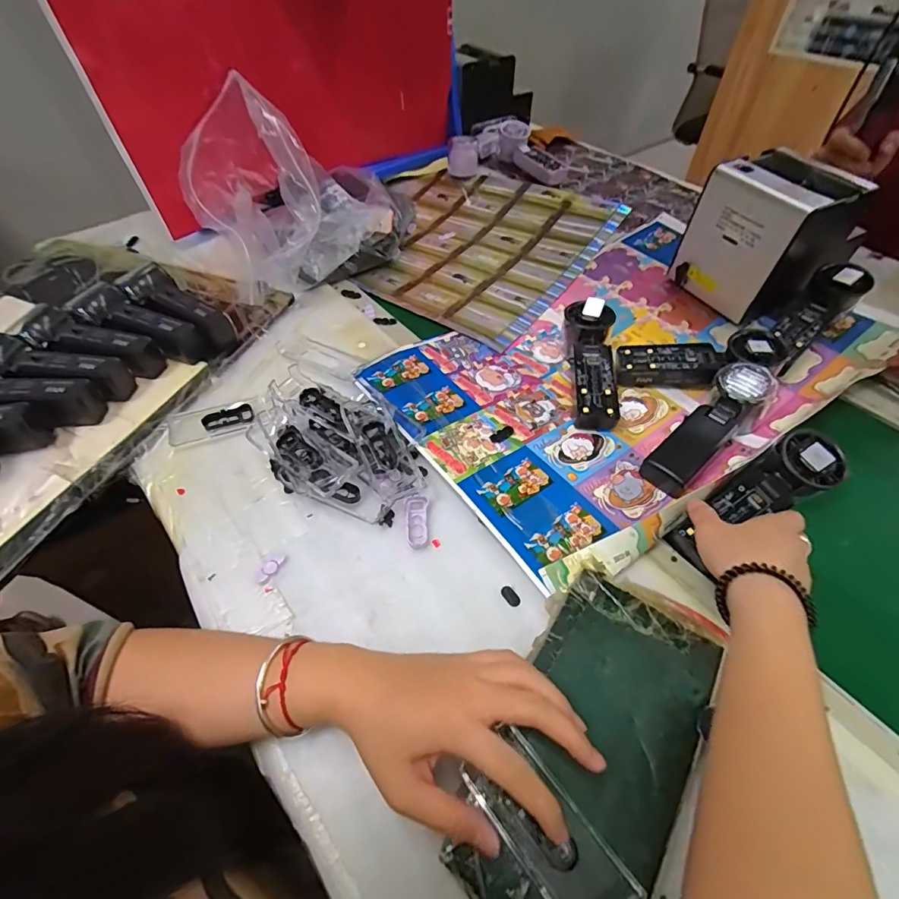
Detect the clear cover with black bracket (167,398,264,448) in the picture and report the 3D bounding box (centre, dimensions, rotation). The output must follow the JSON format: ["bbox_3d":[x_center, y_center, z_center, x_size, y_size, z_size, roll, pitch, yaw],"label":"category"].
[{"bbox_3d":[-0.239,-0.030,0.470,0.092,0.007,0.038,-17,53,-13],"label":"clear cover with black bracket"}]

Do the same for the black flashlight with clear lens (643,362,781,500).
[{"bbox_3d":[0.255,-0.019,0.453,0.165,0.042,0.052,-40,61,-12],"label":"black flashlight with clear lens"}]

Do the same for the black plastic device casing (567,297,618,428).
[{"bbox_3d":[0.158,-0.098,0.503,0.046,0.026,0.158,3,64,3],"label":"black plastic device casing"}]

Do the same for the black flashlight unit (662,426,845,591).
[{"bbox_3d":[0.269,0.045,0.405,0.165,0.031,0.054,-32,56,-4],"label":"black flashlight unit"}]

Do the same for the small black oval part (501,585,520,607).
[{"bbox_3d":[0.050,0.118,0.369,0.010,0.004,0.018,-26,56,-19],"label":"small black oval part"}]

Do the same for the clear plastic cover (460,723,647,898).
[{"bbox_3d":[0.056,0.217,0.259,0.045,0.017,0.103,-36,60,-25],"label":"clear plastic cover"}]

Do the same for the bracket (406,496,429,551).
[{"bbox_3d":[-0.029,0.064,0.405,0.019,0.006,0.050,-2,51,-1],"label":"bracket"}]

